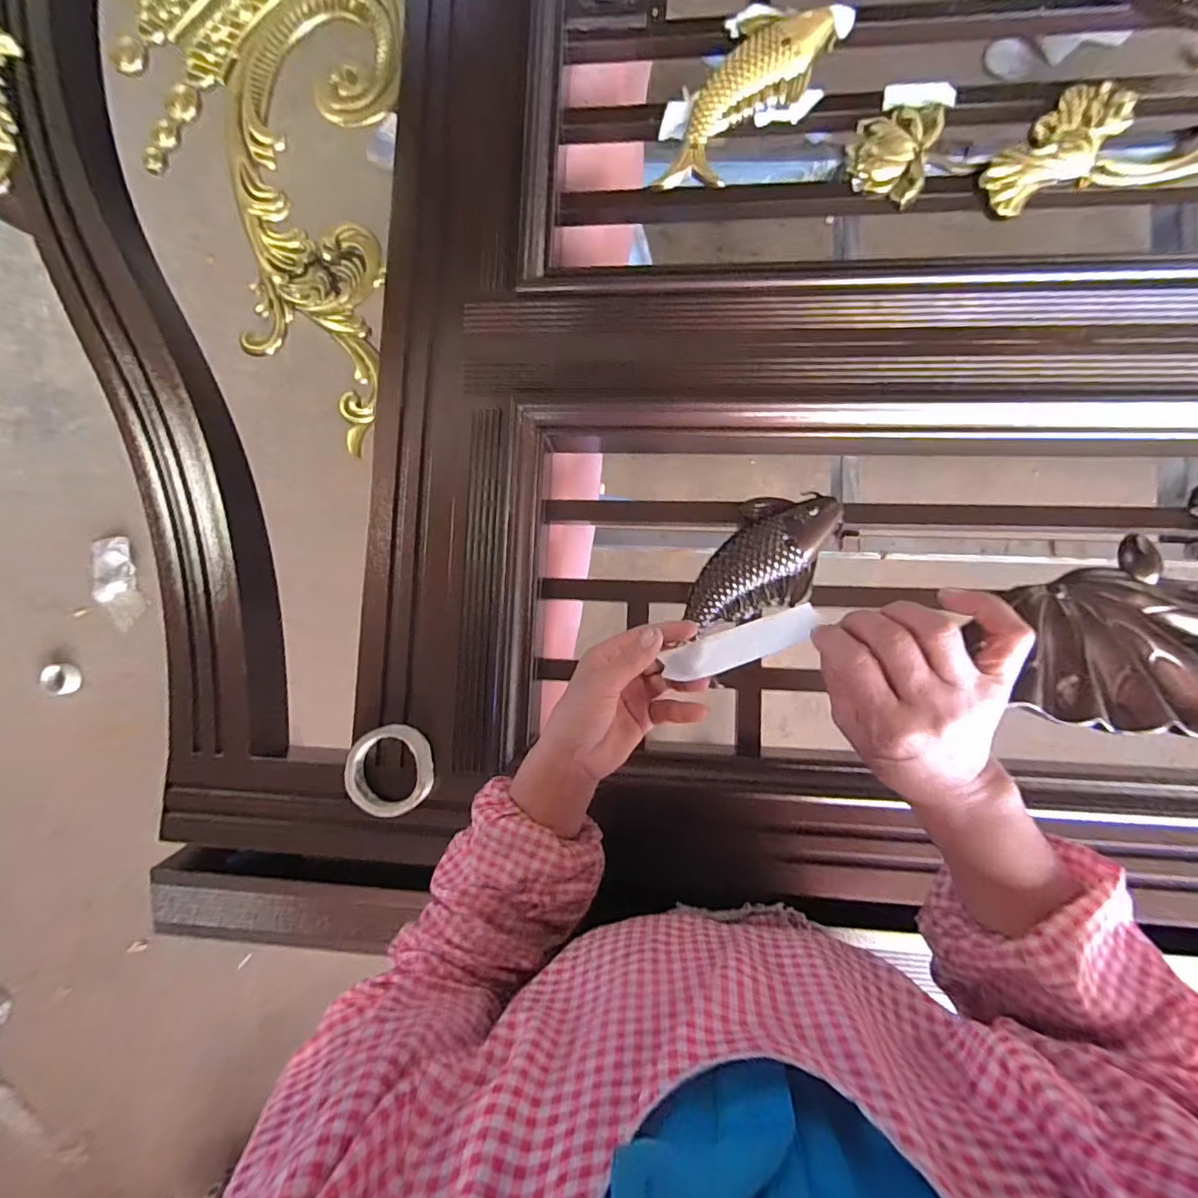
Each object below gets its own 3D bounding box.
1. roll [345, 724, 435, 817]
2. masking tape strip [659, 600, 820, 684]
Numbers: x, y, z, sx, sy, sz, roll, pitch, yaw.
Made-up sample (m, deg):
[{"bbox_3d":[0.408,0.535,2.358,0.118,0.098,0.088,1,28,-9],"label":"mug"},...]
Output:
[{"bbox_3d":[-0.224,0.184,0.552,0.085,0.020,0.091,-1,85,5],"label":"roll"},{"bbox_3d":[0.099,0.033,0.376,0.120,0.011,0.031,-27,57,34],"label":"masking tape strip"}]

